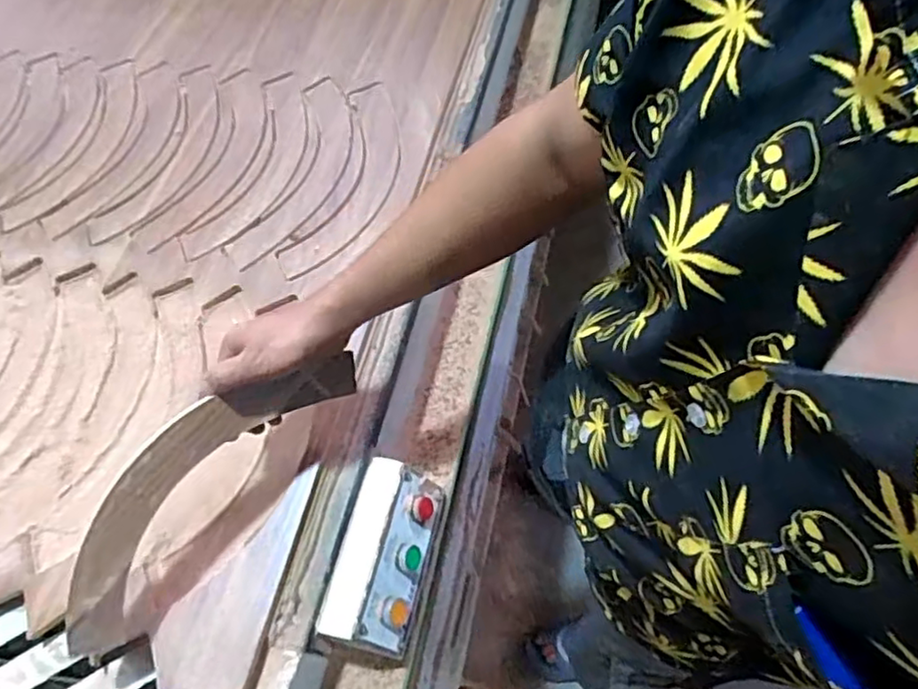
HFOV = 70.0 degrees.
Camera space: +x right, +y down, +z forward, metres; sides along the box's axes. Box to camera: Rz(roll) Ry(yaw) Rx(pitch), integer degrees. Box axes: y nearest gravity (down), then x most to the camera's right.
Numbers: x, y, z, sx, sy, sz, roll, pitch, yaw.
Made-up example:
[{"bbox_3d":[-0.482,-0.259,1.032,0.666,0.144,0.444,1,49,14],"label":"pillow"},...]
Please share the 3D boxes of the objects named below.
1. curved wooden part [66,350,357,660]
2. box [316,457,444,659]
[{"bbox_3d":[-0.232,0.121,0.598,0.333,0.108,0.020,-48,30,-15],"label":"curved wooden part"},{"bbox_3d":[-0.078,0.228,0.697,0.081,0.073,0.173,7,62,16],"label":"box"}]

